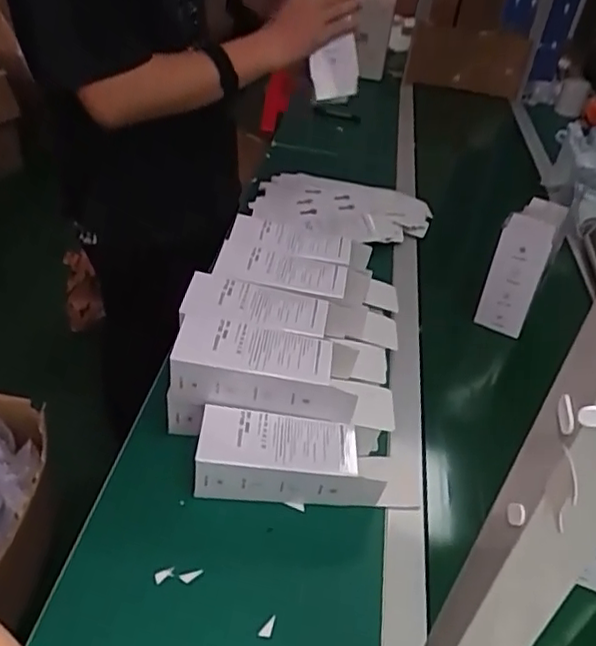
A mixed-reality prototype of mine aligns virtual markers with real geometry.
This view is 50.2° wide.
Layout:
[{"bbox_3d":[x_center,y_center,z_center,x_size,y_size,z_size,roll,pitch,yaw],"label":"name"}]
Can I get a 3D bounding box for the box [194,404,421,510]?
[{"bbox_3d":[0.001,0.148,0.675,0.210,0.074,0.075,8,38,0],"label":"box"}]

